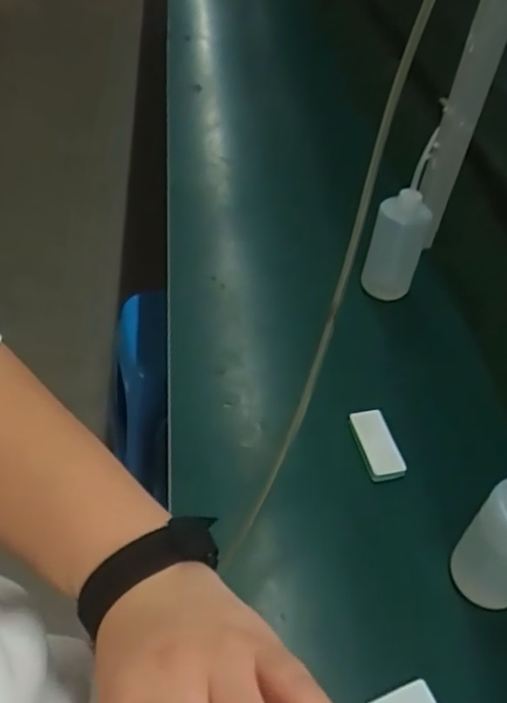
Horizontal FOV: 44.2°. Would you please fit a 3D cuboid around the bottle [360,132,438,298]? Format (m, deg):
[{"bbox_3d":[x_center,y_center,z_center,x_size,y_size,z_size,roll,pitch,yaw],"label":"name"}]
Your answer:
[{"bbox_3d":[0.211,-0.179,0.885,0.072,0.214,0.067,21,48,13],"label":"bottle"}]

